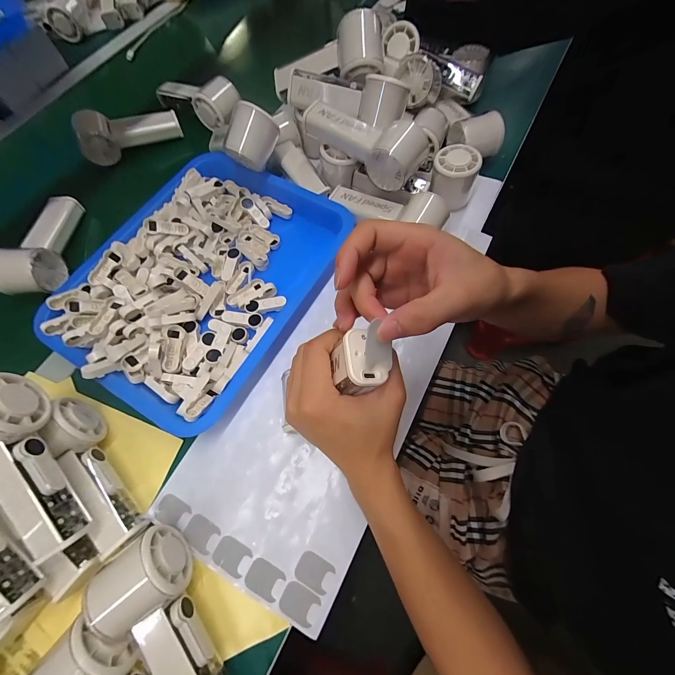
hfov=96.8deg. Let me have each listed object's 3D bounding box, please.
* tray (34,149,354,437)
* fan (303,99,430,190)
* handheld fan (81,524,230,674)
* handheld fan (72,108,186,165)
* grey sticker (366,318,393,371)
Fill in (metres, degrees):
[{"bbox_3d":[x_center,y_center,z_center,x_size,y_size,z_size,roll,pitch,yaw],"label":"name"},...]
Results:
[{"bbox_3d":[-0.164,-0.079,0.369,0.258,0.036,0.325,28,72,13],"label":"tray"},{"bbox_3d":[0.033,-0.242,0.377,0.146,0.062,0.061,36,75,16],"label":"fan"},{"bbox_3d":[-0.139,0.240,0.238,0.061,0.052,0.152,-33,70,-9],"label":"handheld fan"},{"bbox_3d":[-0.330,-0.330,0.473,0.147,0.050,0.045,-24,69,-7],"label":"handheld fan"},{"bbox_3d":[0.026,0.005,0.191,0.018,0.004,0.034,-5,108,-13],"label":"grey sticker"}]

